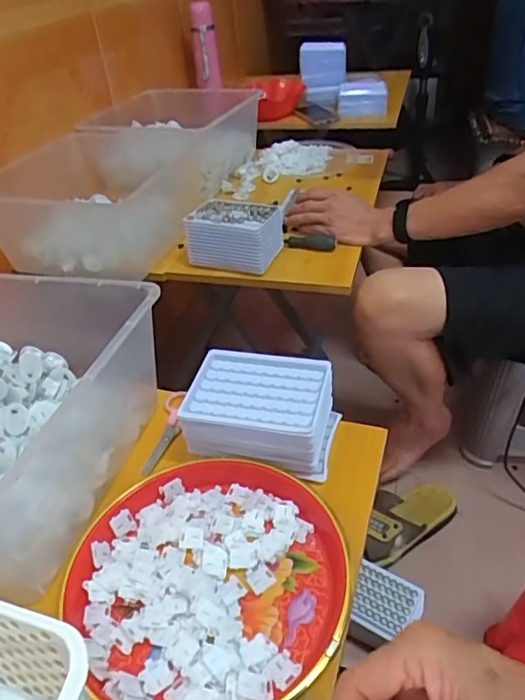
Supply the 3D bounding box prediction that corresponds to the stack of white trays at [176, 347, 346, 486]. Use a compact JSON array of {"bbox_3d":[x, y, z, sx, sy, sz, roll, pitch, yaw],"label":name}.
[{"bbox_3d":[-0.001,0.060,0.540,0.141,0.063,0.101,4,39,13],"label":"stack of white trays"}]

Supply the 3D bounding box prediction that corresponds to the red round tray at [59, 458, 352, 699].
[{"bbox_3d":[-0.045,0.183,0.430,0.219,0.028,0.211,-4,38,3],"label":"red round tray"}]

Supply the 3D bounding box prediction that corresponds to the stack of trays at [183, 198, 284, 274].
[{"bbox_3d":[-0.043,-0.185,0.854,0.136,0.077,0.090,6,39,15],"label":"stack of trays"}]

